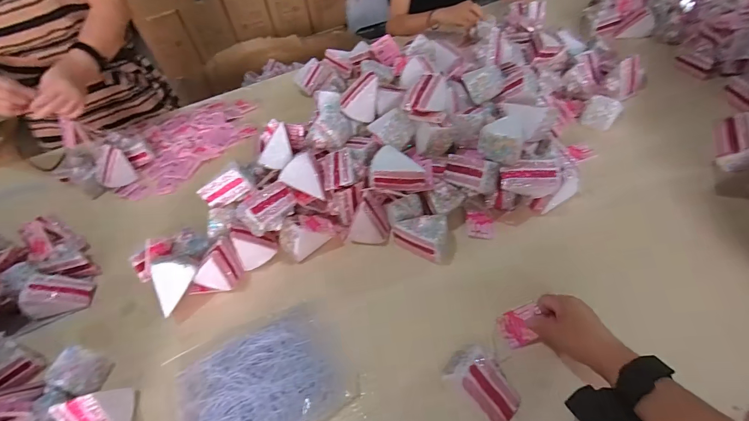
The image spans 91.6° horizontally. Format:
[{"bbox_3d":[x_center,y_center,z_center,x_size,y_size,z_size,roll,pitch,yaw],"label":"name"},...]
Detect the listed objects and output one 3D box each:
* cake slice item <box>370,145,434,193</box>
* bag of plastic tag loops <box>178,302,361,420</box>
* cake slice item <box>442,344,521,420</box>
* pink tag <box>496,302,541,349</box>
[{"bbox_3d":[0.046,-0.062,0.606,0.102,0.054,0.051,5,51,10],"label":"cake slice item"},{"bbox_3d":[-0.150,0.233,0.494,0.215,0.034,0.169,-30,49,-18],"label":"bag of plastic tag loops"},{"bbox_3d":[0.134,0.212,0.444,0.086,0.072,0.056,30,58,32],"label":"cake slice item"},{"bbox_3d":[0.203,0.158,0.500,0.059,0.009,0.046,-32,68,11],"label":"pink tag"}]

